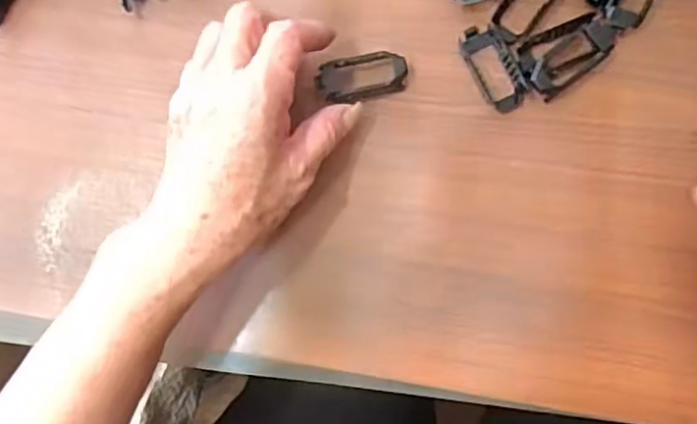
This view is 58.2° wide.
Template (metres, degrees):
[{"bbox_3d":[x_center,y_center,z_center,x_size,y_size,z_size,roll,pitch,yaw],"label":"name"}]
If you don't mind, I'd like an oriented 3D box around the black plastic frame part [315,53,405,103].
[{"bbox_3d":[0.008,-0.075,0.349,0.050,0.014,0.027,-11,72,-2],"label":"black plastic frame part"}]

